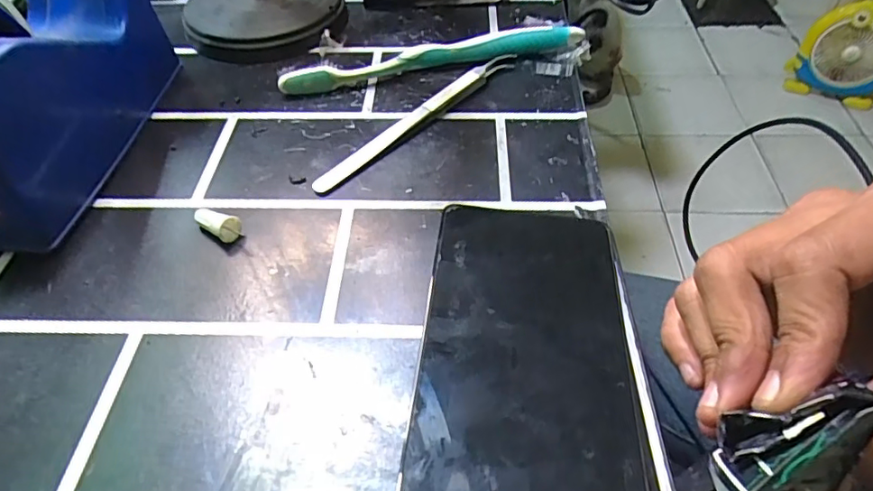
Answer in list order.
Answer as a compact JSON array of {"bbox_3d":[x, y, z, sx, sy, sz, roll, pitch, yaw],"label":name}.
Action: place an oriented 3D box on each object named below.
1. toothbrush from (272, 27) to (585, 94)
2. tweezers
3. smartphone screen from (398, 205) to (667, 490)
[{"bbox_3d":[0.000,-0.113,0.331,0.183,0.017,0.013,-13,49,-9],"label":"toothbrush"},{"bbox_3d":[-0.007,-0.072,0.302,0.010,0.009,0.148,35,59,29],"label":"tweezers"},{"bbox_3d":[0.032,0.045,0.186,0.075,0.006,0.171,7,45,2],"label":"smartphone screen"}]

